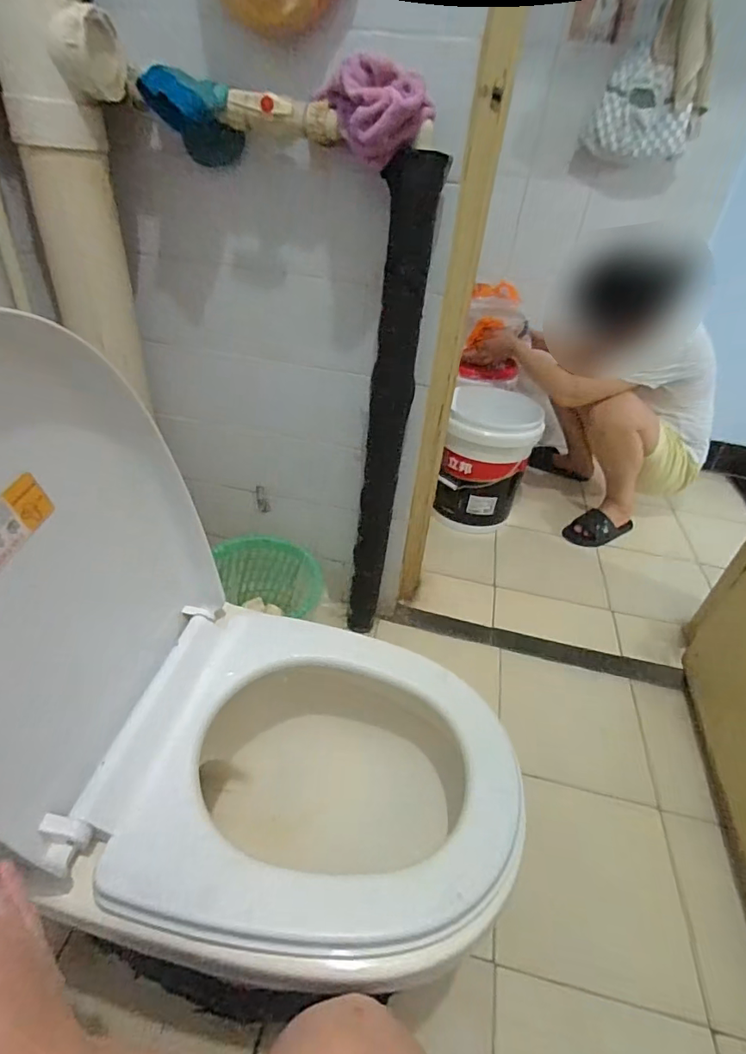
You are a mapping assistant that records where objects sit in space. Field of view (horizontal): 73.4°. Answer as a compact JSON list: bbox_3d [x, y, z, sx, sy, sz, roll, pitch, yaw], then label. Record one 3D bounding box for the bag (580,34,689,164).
[{"bbox_3d":[0.742,-1.157,1.370,0.267,0.245,0.077,19,42,15],"label":"bag"}]

